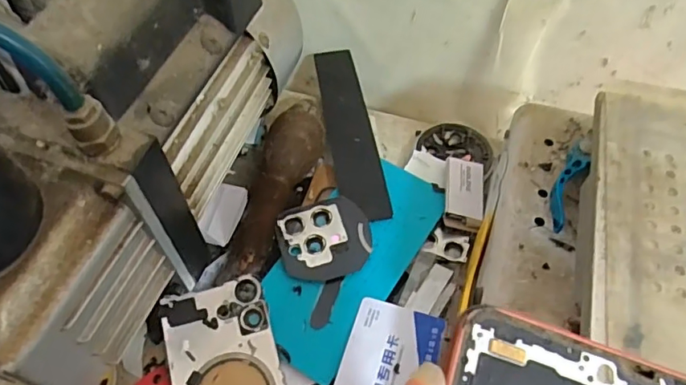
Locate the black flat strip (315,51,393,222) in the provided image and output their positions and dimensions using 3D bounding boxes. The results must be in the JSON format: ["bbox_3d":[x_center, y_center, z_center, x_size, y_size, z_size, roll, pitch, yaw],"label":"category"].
[{"bbox_3d":[0.003,-0.055,0.417,0.034,0.008,0.187,-13,51,2],"label":"black flat strip"}]

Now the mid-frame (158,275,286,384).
[{"bbox_3d":[-0.067,0.117,0.309,0.064,0.004,0.126,-12,66,-10],"label":"mid-frame"}]

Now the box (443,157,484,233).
[{"bbox_3d":[0.086,0.001,0.371,0.027,0.011,0.052,8,56,3],"label":"box"}]

